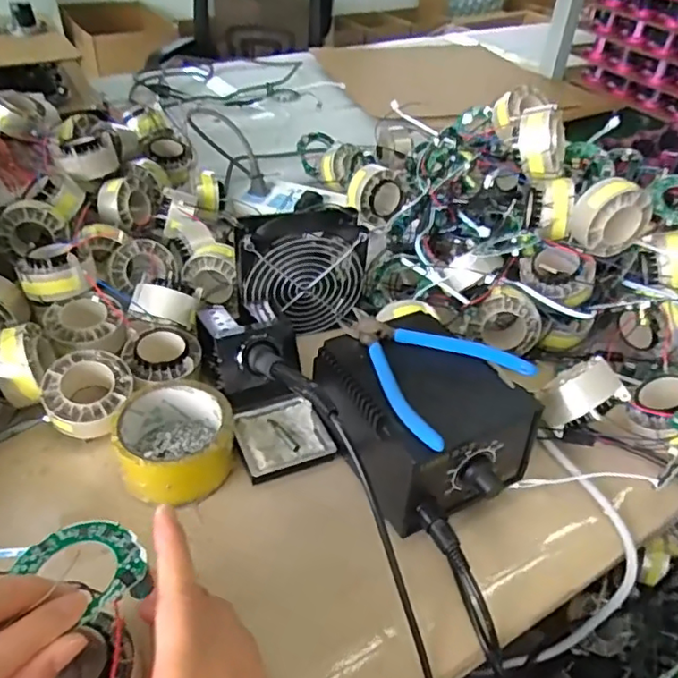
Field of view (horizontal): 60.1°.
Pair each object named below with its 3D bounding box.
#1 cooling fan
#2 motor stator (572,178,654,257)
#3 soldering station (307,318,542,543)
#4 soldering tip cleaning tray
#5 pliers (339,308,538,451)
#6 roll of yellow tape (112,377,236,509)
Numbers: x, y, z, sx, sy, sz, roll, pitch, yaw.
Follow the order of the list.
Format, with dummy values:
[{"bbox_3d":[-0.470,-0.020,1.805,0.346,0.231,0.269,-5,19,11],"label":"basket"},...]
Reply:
[{"bbox_3d":[-0.038,-0.065,0.561,0.125,0.099,0.056,-13,42,-17],"label":"cooling fan"},{"bbox_3d":[0.250,-0.113,0.537,0.066,0.064,0.027,-8,41,-12],"label":"motor stator"},{"bbox_3d":[0.065,0.051,0.447,0.121,0.084,0.149,-17,44,-21],"label":"soldering station"},{"bbox_3d":[-0.045,0.078,0.469,0.072,0.013,0.064,-18,44,-22],"label":"soldering tip cleaning tray"},{"bbox_3d":[0.058,0.015,0.433,0.114,0.012,0.133,-29,49,-32],"label":"pliers"},{"bbox_3d":[-0.126,0.077,0.449,0.083,0.048,0.088,1,40,-1],"label":"roll of yellow tape"}]

